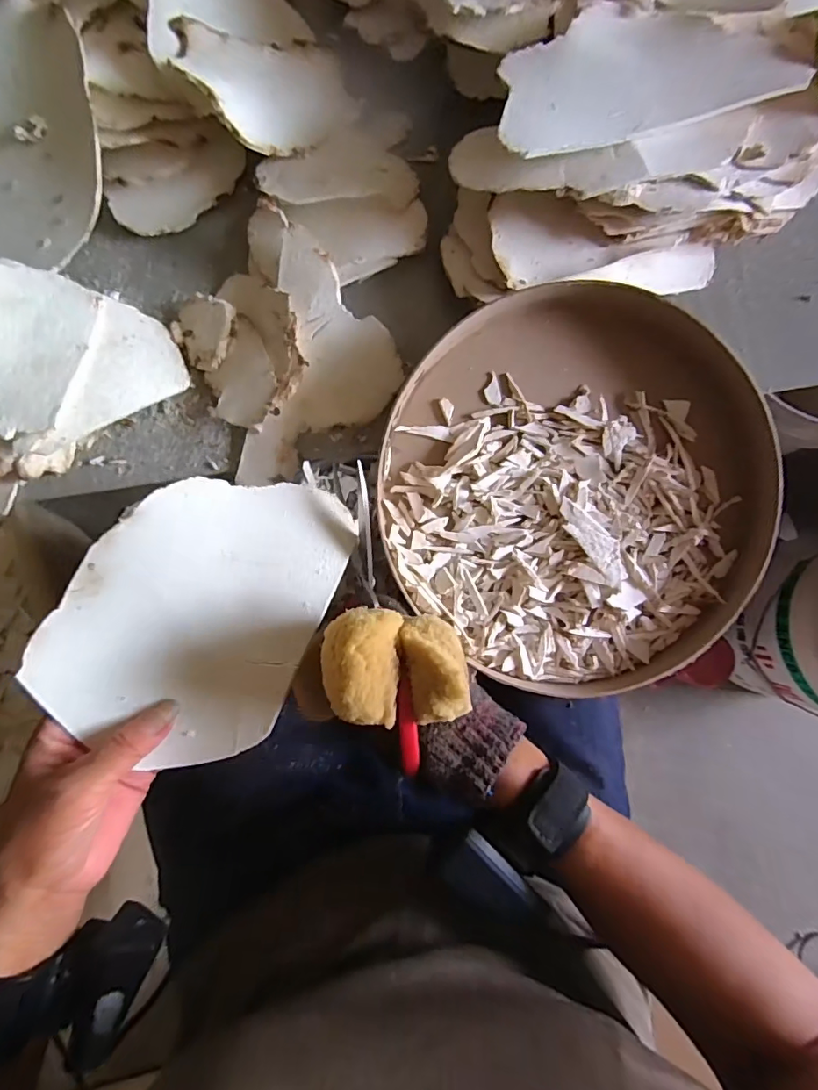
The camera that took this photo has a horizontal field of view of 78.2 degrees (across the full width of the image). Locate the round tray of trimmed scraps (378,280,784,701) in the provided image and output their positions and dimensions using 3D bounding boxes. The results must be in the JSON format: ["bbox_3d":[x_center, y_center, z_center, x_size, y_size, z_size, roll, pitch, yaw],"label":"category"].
[{"bbox_3d":[0.130,-0.038,0.388,0.297,0.044,0.294,0,87,-2],"label":"round tray of trimmed scraps"}]

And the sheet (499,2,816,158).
[{"bbox_3d":[0.157,-0.335,0.349,0.214,0.024,0.103,-17,84,-2],"label":"sheet"}]

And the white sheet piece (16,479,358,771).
[{"bbox_3d":[-0.121,0.035,0.291,0.132,0.011,0.172,26,85,-10],"label":"white sheet piece"}]

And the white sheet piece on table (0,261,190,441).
[{"bbox_3d":[-0.268,-0.140,0.375,0.169,0.022,0.128,22,74,-15],"label":"white sheet piece on table"}]

